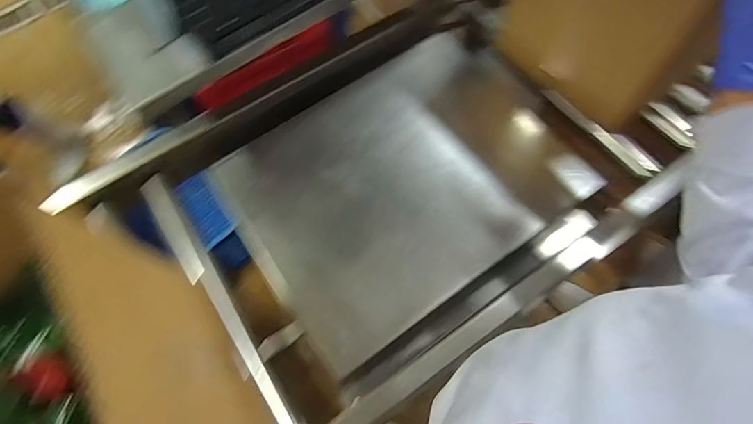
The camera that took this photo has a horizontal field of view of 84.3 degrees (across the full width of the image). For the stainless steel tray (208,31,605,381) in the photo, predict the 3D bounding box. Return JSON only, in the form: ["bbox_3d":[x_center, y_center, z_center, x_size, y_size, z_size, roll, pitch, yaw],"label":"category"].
[{"bbox_3d":[0.046,-0.057,0.716,0.534,0.073,0.406,-33,68,-11],"label":"stainless steel tray"}]

